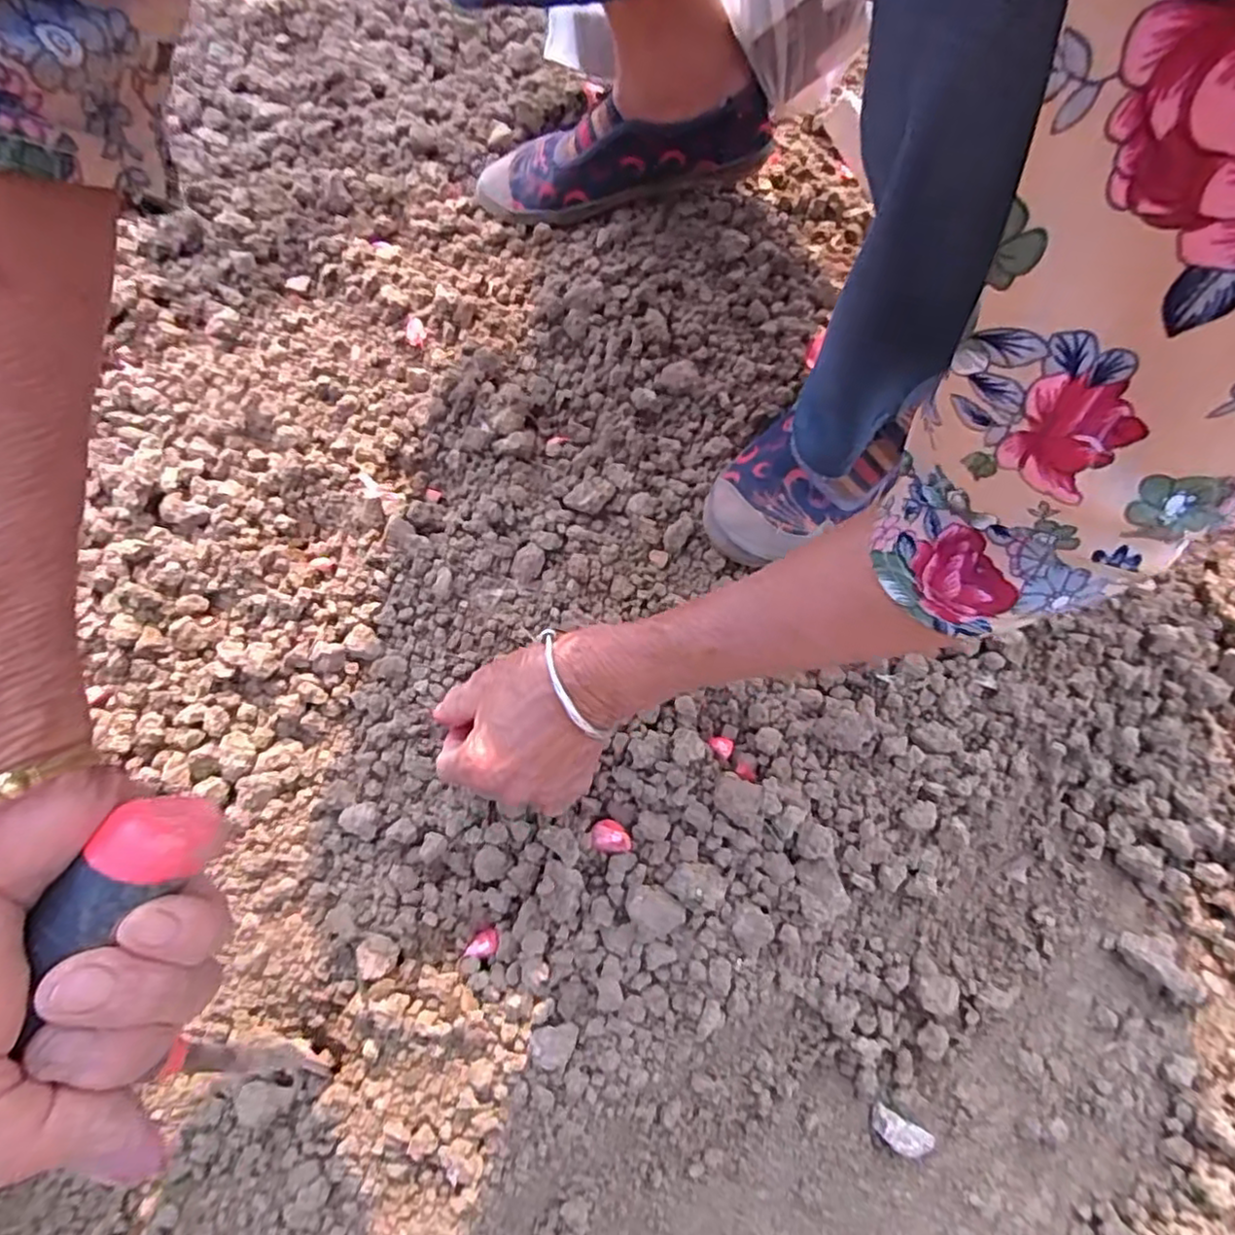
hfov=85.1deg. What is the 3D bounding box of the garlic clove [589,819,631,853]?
[{"bbox_3d":[-0.004,0.139,0.425,0.026,0.009,0.019,17,74,3],"label":"garlic clove"}]

